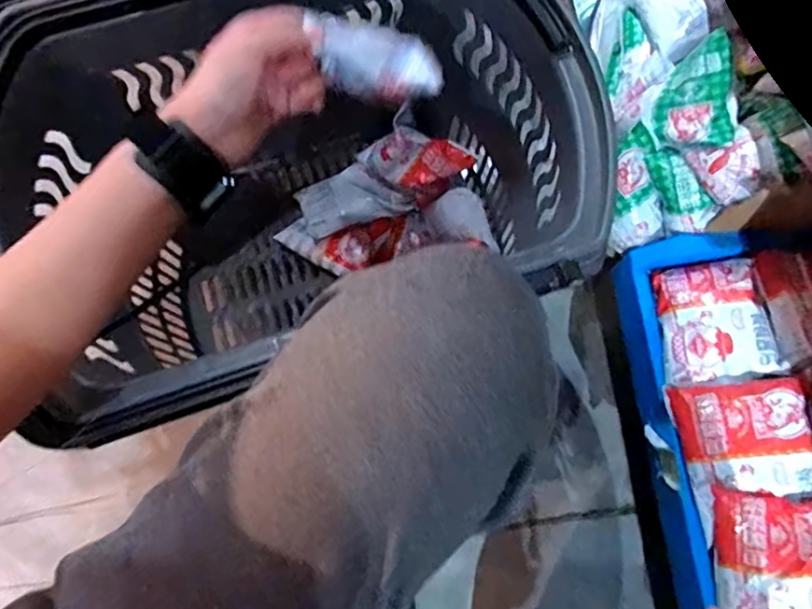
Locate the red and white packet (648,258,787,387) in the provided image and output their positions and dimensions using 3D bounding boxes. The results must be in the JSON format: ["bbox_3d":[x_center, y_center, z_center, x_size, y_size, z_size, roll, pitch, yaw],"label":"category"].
[{"bbox_3d":[0.297,0.016,0.551,0.093,0.035,0.117,-13,70,22],"label":"red and white packet"}]

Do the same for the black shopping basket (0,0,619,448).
[{"bbox_3d":[-0.145,-0.065,0.585,0.591,0.360,0.370,-18,73,-6],"label":"black shopping basket"}]

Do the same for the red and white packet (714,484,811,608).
[{"bbox_3d":[0.315,0.226,0.465,0.105,0.026,0.128,2,70,24],"label":"red and white packet"}]

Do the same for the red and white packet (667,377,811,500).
[{"bbox_3d":[0.301,0.118,0.502,0.104,0.016,0.096,-9,74,20],"label":"red and white packet"}]

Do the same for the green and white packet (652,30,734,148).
[{"bbox_3d":[0.269,-0.198,0.531,0.071,0.041,0.099,0,101,27],"label":"green and white packet"}]

